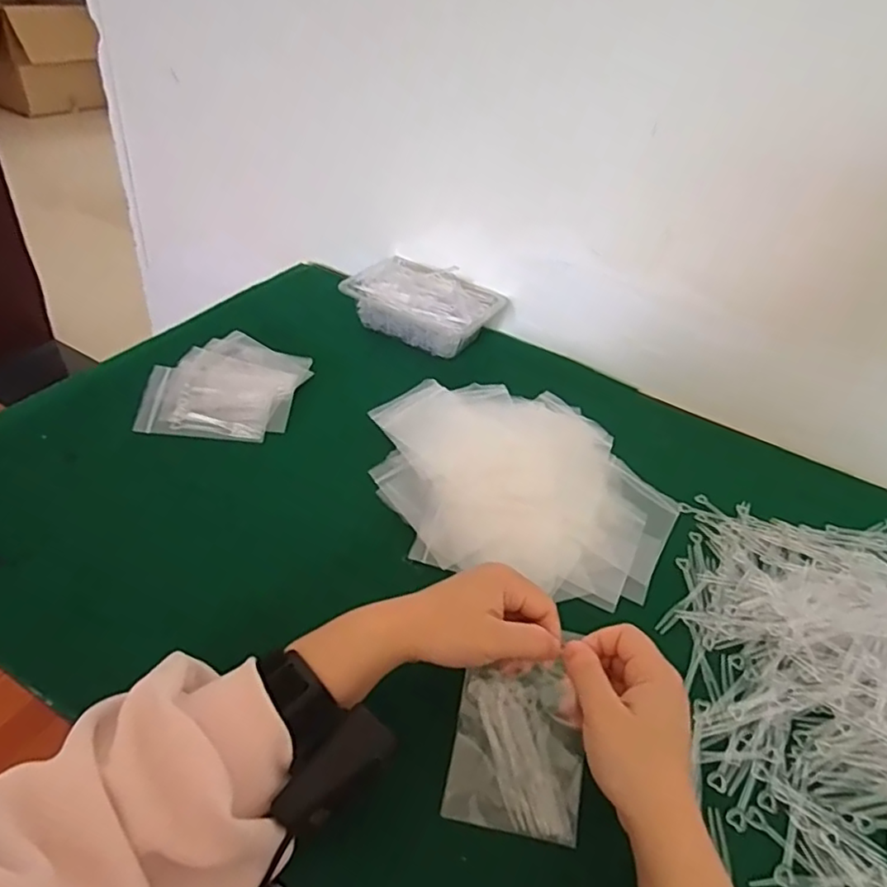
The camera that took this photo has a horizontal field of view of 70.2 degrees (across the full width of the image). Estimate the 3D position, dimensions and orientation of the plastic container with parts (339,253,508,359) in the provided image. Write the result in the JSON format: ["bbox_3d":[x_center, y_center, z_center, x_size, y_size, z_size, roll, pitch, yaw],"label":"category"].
[{"bbox_3d":[-0.024,-0.178,0.800,0.179,0.055,0.118,24,42,17],"label":"plastic container with parts"}]

